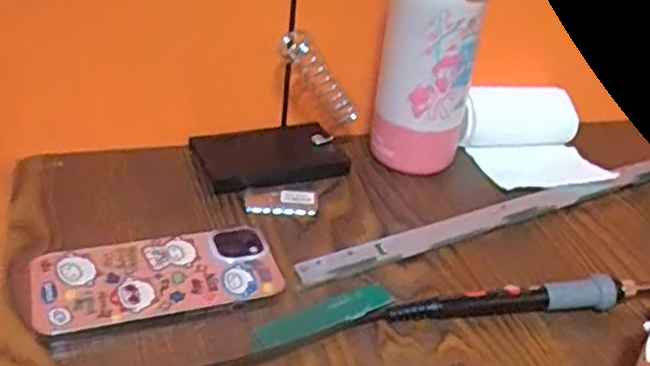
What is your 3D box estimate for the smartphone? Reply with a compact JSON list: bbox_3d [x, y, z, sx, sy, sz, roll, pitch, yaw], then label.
[{"bbox_3d":[-0.102,0.058,0.426,0.143,0.014,0.065,-9,37,-22],"label":"smartphone"}]

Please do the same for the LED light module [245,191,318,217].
[{"bbox_3d":[-0.032,0.013,0.511,0.053,0.005,0.023,0,35,-10],"label":"LED light module"}]

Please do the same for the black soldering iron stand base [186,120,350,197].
[{"bbox_3d":[-0.042,-0.020,0.553,0.112,0.016,0.074,-8,37,-21],"label":"black soldering iron stand base"}]

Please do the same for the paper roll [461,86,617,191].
[{"bbox_3d":[0.178,-0.039,0.578,0.121,0.051,0.090,-5,36,-18],"label":"paper roll"}]

